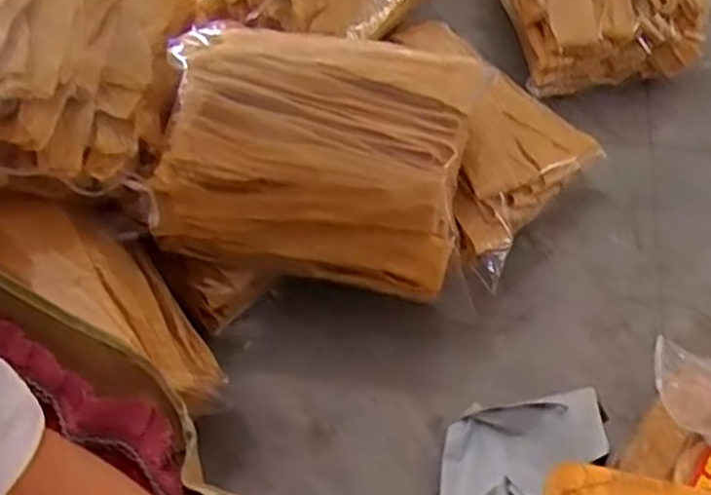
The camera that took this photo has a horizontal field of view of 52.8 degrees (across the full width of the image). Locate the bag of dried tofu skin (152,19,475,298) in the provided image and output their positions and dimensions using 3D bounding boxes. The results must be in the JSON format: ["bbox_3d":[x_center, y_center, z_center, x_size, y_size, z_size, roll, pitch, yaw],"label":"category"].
[{"bbox_3d":[-0.060,-0.121,0.970,0.406,0.130,0.322,9,87,3],"label":"bag of dried tofu skin"}]

